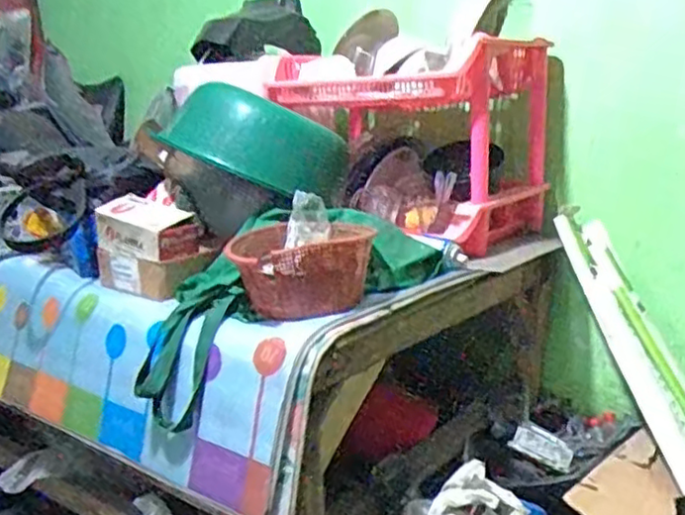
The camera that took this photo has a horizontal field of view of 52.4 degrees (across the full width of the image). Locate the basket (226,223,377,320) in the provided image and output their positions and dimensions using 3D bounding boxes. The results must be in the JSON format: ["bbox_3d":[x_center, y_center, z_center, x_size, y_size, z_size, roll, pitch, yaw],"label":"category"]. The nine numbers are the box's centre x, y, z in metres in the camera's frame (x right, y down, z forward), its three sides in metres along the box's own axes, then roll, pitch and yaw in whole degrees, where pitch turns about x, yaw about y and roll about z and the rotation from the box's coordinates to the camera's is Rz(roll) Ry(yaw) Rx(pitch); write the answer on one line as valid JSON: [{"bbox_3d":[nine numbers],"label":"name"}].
[{"bbox_3d":[-0.062,0.015,1.001,0.196,0.102,0.161,-5,12,-14],"label":"basket"}]

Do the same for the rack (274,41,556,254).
[{"bbox_3d":[0.121,-0.222,1.349,0.492,0.332,0.321,6,14,31],"label":"rack"}]

